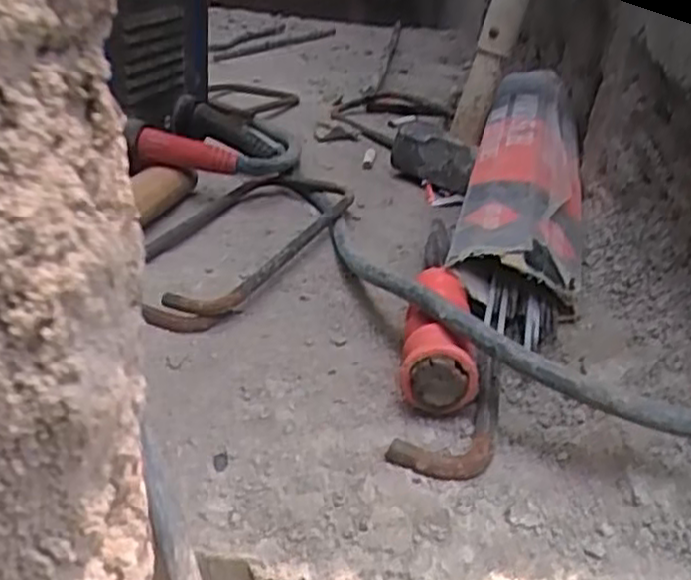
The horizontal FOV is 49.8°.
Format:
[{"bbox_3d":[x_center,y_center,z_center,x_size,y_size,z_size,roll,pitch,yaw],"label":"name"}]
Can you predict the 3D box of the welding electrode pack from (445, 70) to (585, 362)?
[{"bbox_3d":[0.121,-0.074,0.494,0.072,0.067,0.313,11,29,10],"label":"welding electrode pack"}]

